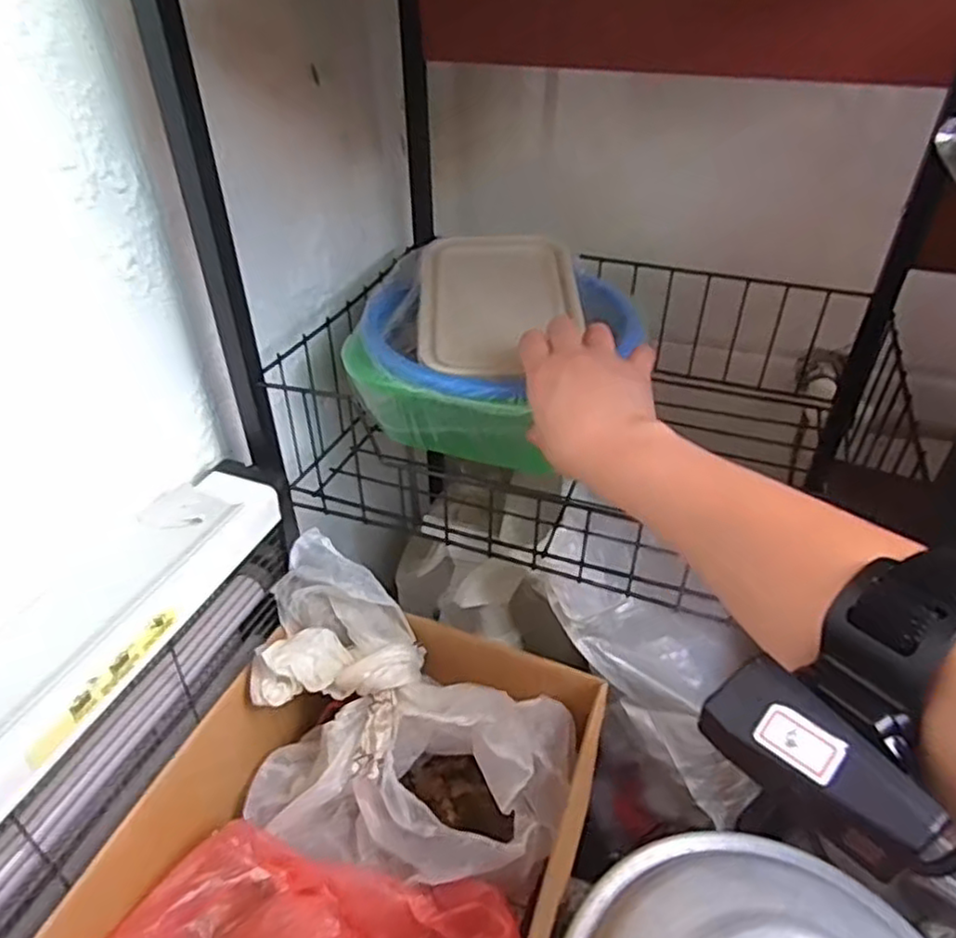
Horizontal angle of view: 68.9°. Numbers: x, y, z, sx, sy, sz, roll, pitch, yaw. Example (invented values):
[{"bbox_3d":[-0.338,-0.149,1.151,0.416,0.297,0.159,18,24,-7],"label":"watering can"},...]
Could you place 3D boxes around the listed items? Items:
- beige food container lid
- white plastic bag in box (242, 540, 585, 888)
[{"bbox_3d":[0.018,-0.132,0.540,0.123,0.006,0.171,-3,48,-1],"label":"beige food container lid"},{"bbox_3d":[-0.054,0.178,0.454,0.214,0.145,0.142,17,41,23],"label":"white plastic bag in box"}]

